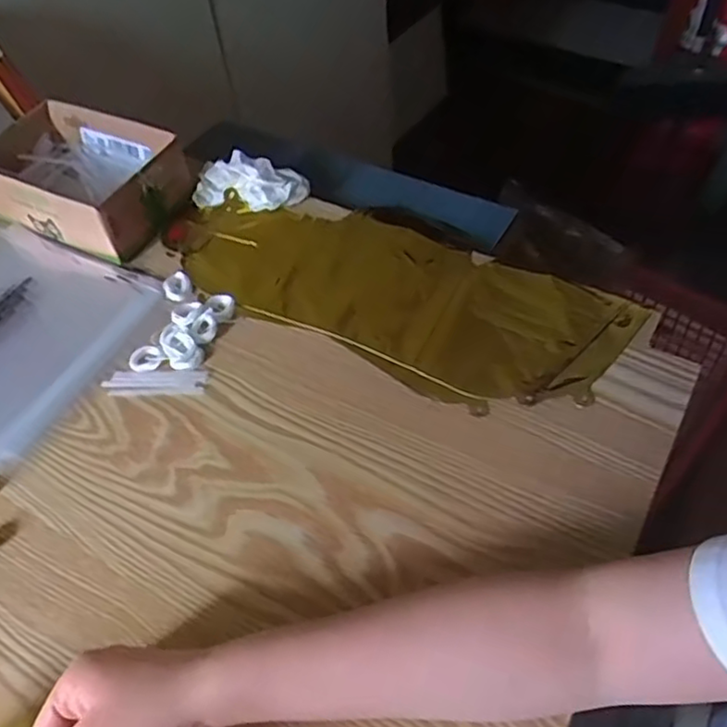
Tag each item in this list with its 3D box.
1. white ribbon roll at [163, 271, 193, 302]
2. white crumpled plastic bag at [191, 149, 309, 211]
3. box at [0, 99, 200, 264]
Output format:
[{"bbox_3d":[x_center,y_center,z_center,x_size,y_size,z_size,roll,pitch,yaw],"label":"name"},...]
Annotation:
[{"bbox_3d":[-0.171,-0.070,0.604,0.025,0.009,0.032,-26,54,-15],"label":"white ribbon roll"},{"bbox_3d":[-0.116,-0.187,0.670,0.108,0.027,0.055,10,53,12],"label":"white crumpled plastic bag"},{"bbox_3d":[-0.292,-0.195,0.684,0.202,0.072,0.142,22,56,20],"label":"box"}]

